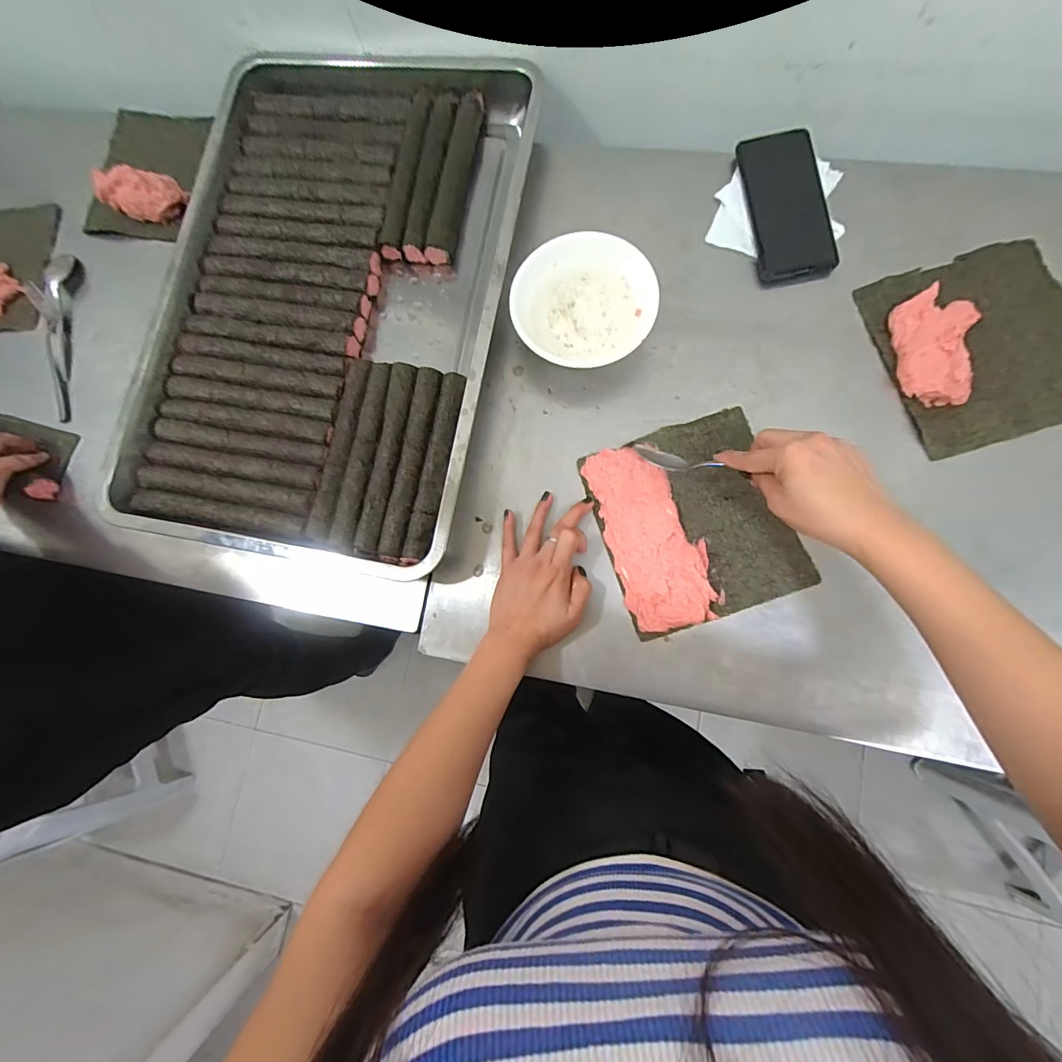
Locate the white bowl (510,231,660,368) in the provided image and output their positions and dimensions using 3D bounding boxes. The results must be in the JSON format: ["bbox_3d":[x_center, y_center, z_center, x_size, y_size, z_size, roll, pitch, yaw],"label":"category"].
[{"bbox_3d":[0.054,-0.237,0.477,0.140,0.042,0.141,0,82,2],"label":"white bowl"}]

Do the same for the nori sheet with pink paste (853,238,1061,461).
[{"bbox_3d":[0.453,-0.189,0.445,0.183,0.030,0.193,-17,82,-1],"label":"nori sheet with pink paste"}]

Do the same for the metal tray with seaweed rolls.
[{"bbox_3d":[-0.219,-0.274,0.505,0.383,0.058,0.609,10,82,3],"label":"metal tray with seaweed rolls"}]

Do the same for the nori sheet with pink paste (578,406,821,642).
[{"bbox_3d":[0.161,-0.011,0.448,0.174,0.015,0.192,-18,82,-1],"label":"nori sheet with pink paste"}]

